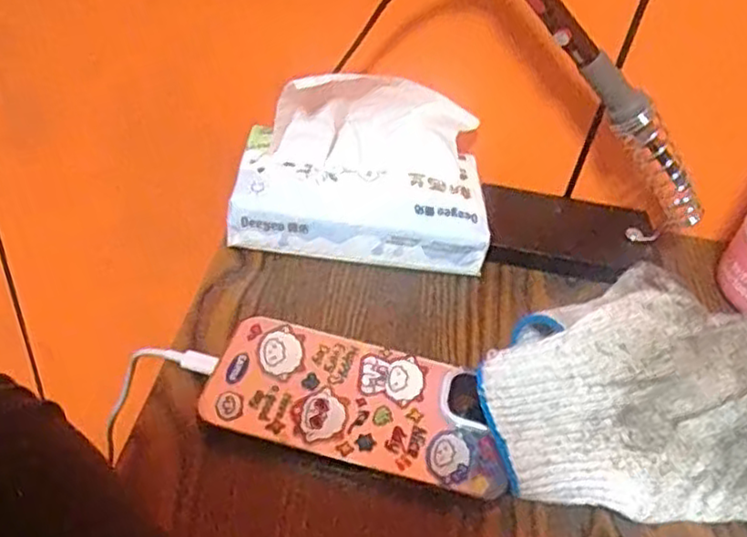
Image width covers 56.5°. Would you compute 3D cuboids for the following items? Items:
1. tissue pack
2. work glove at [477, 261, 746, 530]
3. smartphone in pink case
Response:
[{"bbox_3d":[-0.005,-0.065,0.415,0.146,0.086,0.087,5,41,-6],"label":"tissue pack"},{"bbox_3d":[0.149,0.061,0.315,0.198,0.069,0.096,11,42,0],"label":"work glove"},{"bbox_3d":[-0.006,0.062,0.331,0.139,0.010,0.070,14,45,6],"label":"smartphone in pink case"}]

